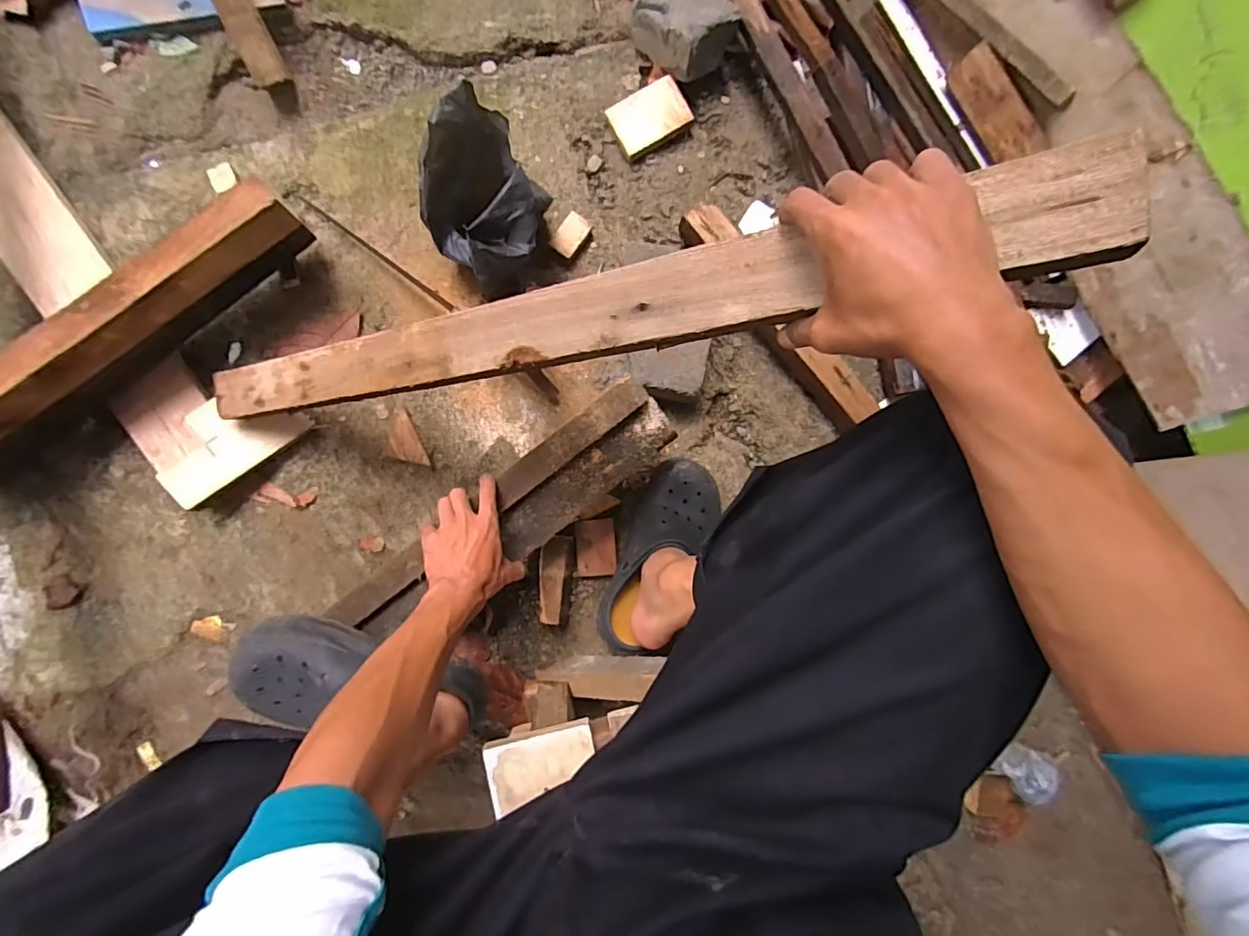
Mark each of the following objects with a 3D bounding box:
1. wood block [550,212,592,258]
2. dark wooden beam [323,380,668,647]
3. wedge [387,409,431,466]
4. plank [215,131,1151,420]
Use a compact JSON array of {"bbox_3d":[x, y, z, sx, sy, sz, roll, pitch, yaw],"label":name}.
[{"bbox_3d":[-0.075,-0.330,0.766,0.037,0.034,0.063,35,83,-4],"label":"wood block"},{"bbox_3d":[-0.143,0.062,0.650,0.445,0.044,0.101,-34,91,2],"label":"dark wooden beam"},{"bbox_3d":[-0.292,-0.042,0.734,0.058,0.019,0.068,12,85,-6],"label":"wedge"},{"bbox_3d":[-0.104,-0.111,0.455,0.816,0.016,0.061,-4,86,27],"label":"plank"}]

